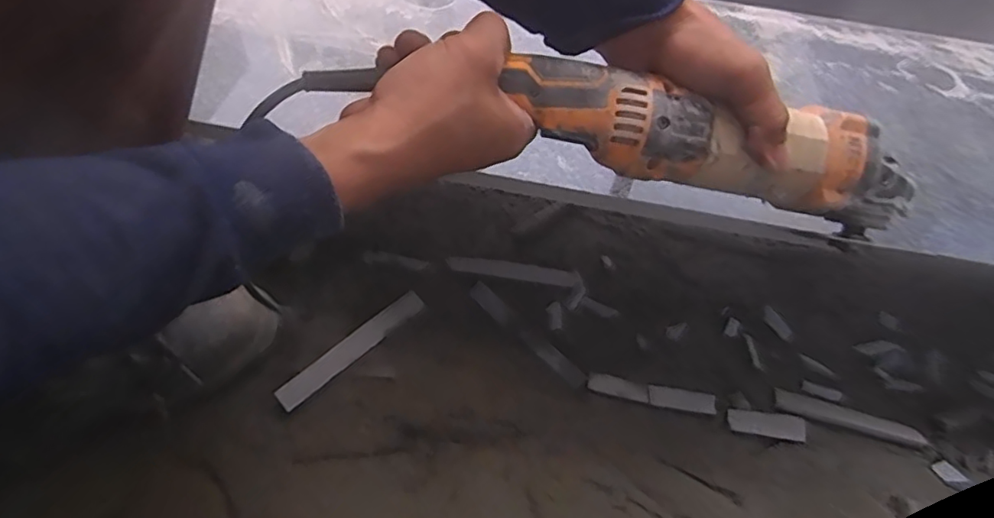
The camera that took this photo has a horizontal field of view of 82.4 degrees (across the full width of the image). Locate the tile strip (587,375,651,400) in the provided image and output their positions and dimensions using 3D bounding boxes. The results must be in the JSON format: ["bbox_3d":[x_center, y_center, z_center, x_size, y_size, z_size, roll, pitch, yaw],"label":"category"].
[{"bbox_3d":[0.126,0.135,0.593,0.062,0.005,0.018,12,51,6],"label":"tile strip"}]

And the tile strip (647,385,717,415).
[{"bbox_3d":[0.189,0.145,0.584,0.066,0.007,0.020,9,51,4],"label":"tile strip"}]

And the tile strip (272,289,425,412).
[{"bbox_3d":[-0.149,0.089,0.587,0.029,0.012,0.173,38,58,24],"label":"tile strip"}]

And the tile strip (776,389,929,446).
[{"bbox_3d":[0.362,0.162,0.583,0.150,0.009,0.023,14,52,8],"label":"tile strip"}]

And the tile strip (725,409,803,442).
[{"bbox_3d":[0.271,0.165,0.571,0.077,0.010,0.025,8,51,2],"label":"tile strip"}]

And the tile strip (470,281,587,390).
[{"bbox_3d":[0.030,0.082,0.618,0.158,0.004,0.021,41,71,17],"label":"tile strip"}]

